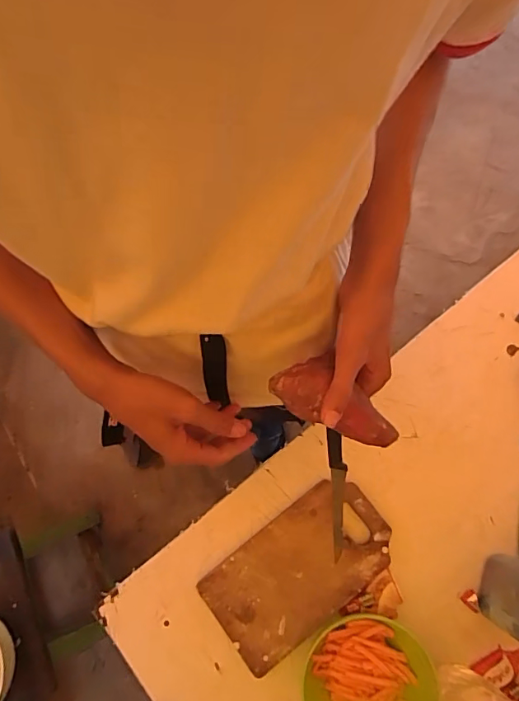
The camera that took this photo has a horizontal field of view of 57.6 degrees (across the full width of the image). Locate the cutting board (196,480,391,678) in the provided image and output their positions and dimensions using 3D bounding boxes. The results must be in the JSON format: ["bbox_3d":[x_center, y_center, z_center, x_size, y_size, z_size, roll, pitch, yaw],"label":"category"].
[{"bbox_3d":[0.053,0.285,0.619,0.244,0.020,0.135,-37,77,-7],"label":"cutting board"}]

